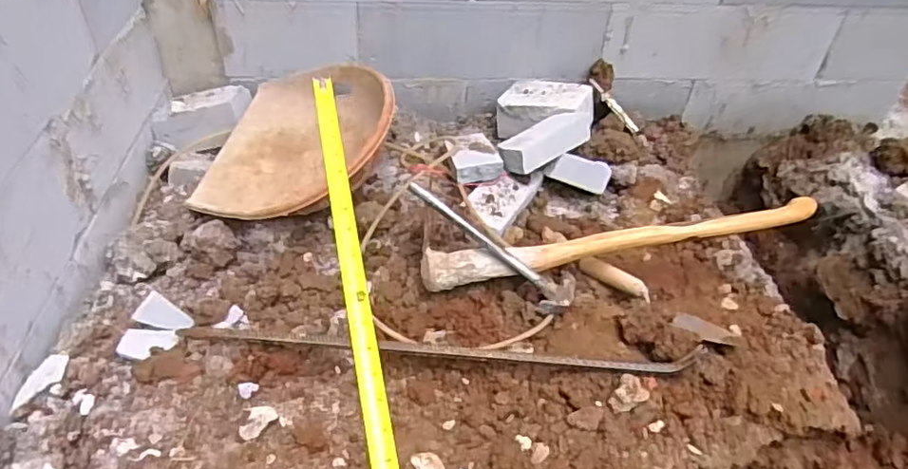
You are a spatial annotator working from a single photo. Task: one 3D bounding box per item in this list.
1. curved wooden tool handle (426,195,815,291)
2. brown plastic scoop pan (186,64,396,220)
[{"bbox_3d":[0.301,0.005,1.054,0.719,0.094,0.076,-5,43,-10],"label":"curved wooden tool handle"},{"bbox_3d":[-0.324,-0.195,1.236,0.384,0.192,0.413,0,43,-4],"label":"brown plastic scoop pan"}]

